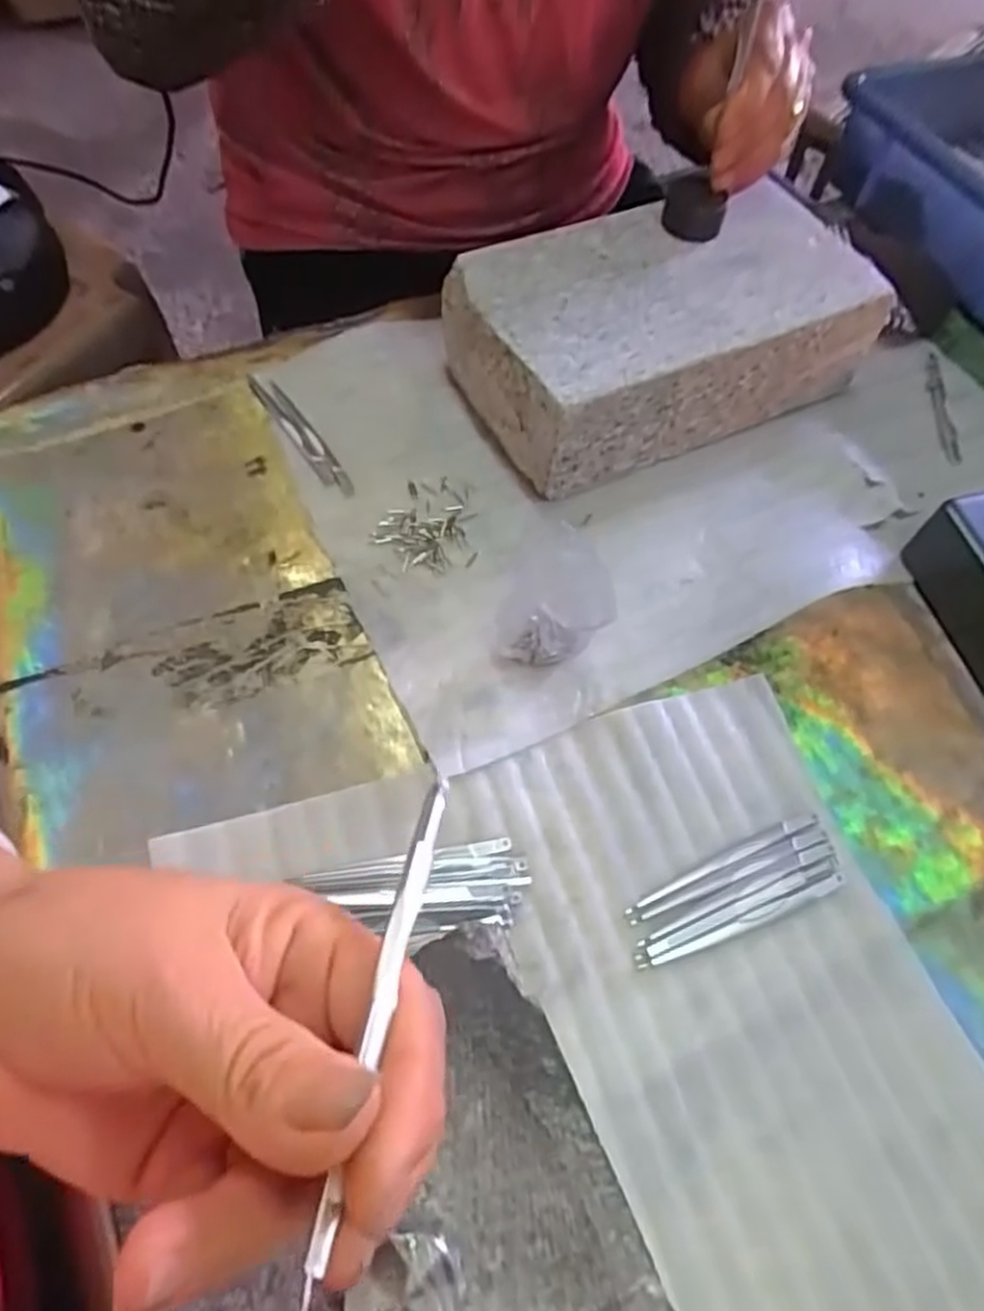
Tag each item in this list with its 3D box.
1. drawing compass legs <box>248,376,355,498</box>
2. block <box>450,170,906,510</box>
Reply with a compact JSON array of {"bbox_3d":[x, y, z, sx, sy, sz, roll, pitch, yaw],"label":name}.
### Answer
[{"bbox_3d":[-0.119,-0.139,0.471,0.015,0.005,0.117,-29,67,-18],"label":"drawing compass legs"},{"bbox_3d":[0.108,-0.210,0.484,0.246,0.078,0.136,-24,65,-16],"label":"block"}]

